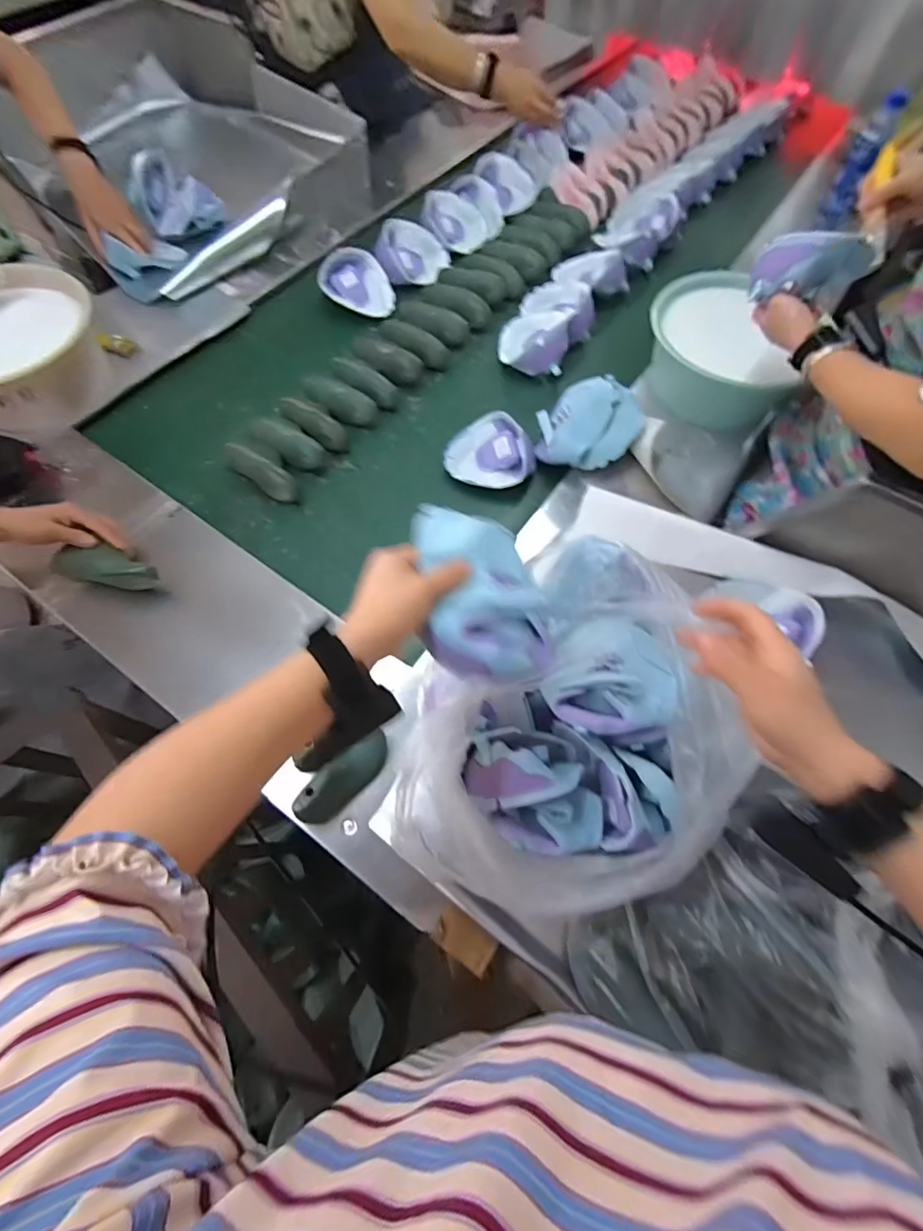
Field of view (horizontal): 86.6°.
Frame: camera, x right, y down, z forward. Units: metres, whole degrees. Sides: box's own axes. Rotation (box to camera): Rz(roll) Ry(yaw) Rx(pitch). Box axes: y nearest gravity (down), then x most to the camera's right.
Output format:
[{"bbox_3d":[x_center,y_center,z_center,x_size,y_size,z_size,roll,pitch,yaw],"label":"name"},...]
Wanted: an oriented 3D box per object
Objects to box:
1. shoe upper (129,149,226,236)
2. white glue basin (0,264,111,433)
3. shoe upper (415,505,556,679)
[{"bbox_3d":[-0.610,-0.904,1.053,0.159,0.140,0.119,-19,67,-9],"label":"shoe upper"},{"bbox_3d":[-0.770,-0.455,0.856,0.236,0.142,0.301,36,70,14],"label":"white glue basin"},{"bbox_3d":[0.012,-0.030,0.410,0.094,0.044,0.195,-12,54,-6],"label":"shoe upper"}]

